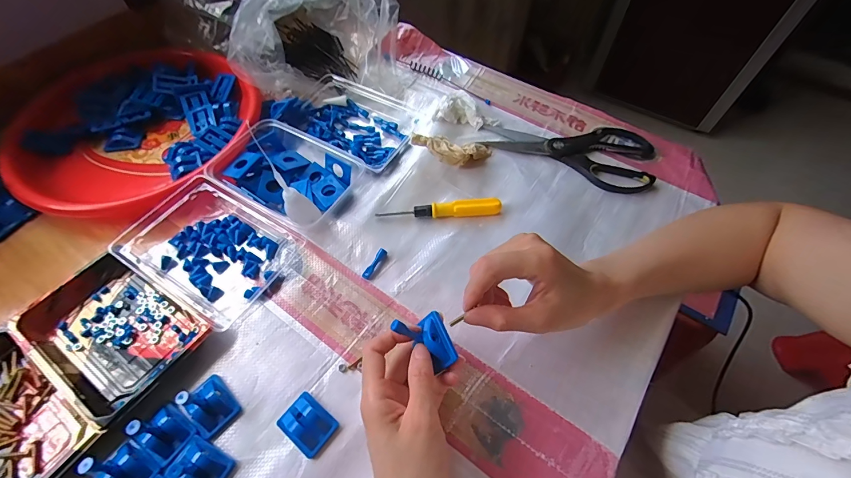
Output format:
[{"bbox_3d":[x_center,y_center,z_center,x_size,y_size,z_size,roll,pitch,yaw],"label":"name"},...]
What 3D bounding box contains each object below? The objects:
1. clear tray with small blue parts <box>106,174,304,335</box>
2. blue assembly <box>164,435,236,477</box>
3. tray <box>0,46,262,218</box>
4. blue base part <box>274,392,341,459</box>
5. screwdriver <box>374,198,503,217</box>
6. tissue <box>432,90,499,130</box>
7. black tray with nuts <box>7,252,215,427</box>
[{"bbox_3d":[-0.234,0.005,0.396,0.164,0.031,0.122,27,62,16],"label":"clear tray with small blue parts"},{"bbox_3d":[-0.183,0.183,0.295,0.044,0.017,0.033,25,61,15],"label":"blue assembly"},{"bbox_3d":[-0.395,-0.155,0.490,0.336,0.036,0.290,20,60,12],"label":"tray"},{"bbox_3d":[-0.101,0.156,0.313,0.044,0.015,0.034,33,63,19],"label":"blue base part"},{"bbox_3d":[0.016,-0.034,0.424,0.140,0.019,0.014,-4,58,-2],"label":"screwdriver"},{"bbox_3d":[0.056,-0.172,0.505,0.079,0.025,0.055,32,63,18],"label":"tissue"},{"bbox_3d":[-0.301,0.084,0.350,0.171,0.023,0.099,28,62,16],"label":"black tray with nuts"}]

